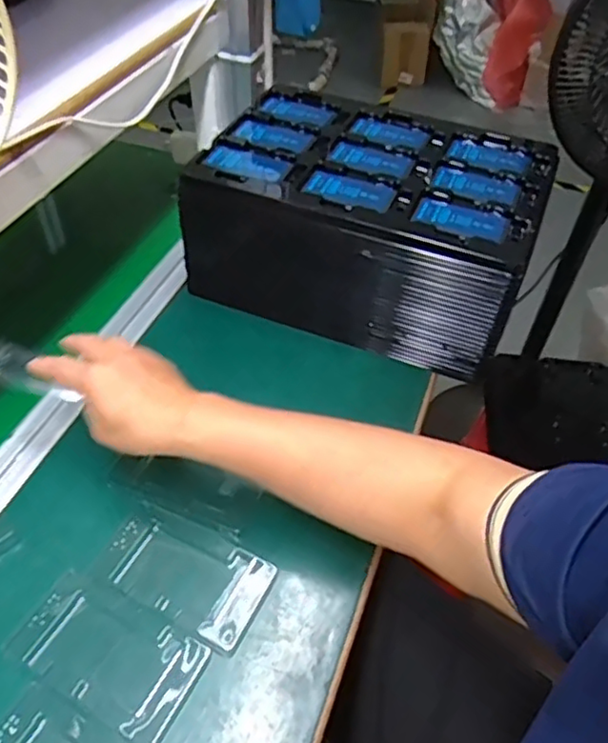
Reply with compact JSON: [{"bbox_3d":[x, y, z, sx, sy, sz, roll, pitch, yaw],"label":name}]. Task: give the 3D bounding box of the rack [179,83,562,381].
[{"bbox_3d":[0.070,-0.152,0.671,0.333,0.145,0.228,22,50,18],"label":"rack"}]

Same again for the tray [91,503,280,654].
[{"bbox_3d":[-0.090,0.152,0.485,0.128,0.009,0.073,23,50,18],"label":"tray"}]

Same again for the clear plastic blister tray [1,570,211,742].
[{"bbox_3d":[-0.137,0.195,0.440,0.125,0.013,0.071,22,50,17],"label":"clear plastic blister tray"}]

